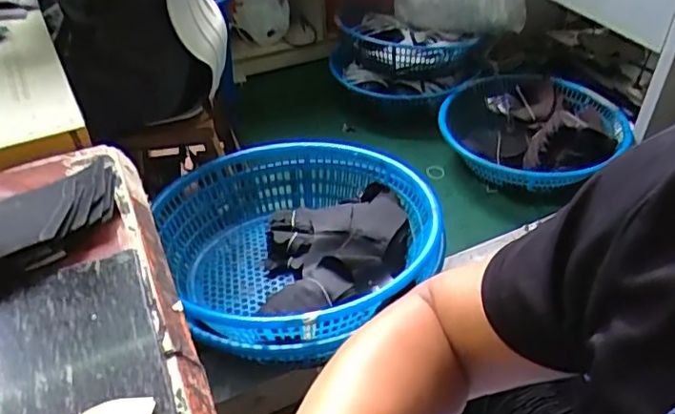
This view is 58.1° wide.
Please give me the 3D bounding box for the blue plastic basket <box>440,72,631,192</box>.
[{"bbox_3d":[0.569,-0.227,1.792,0.463,0.160,0.436,-1,40,1],"label":"blue plastic basket"}]

